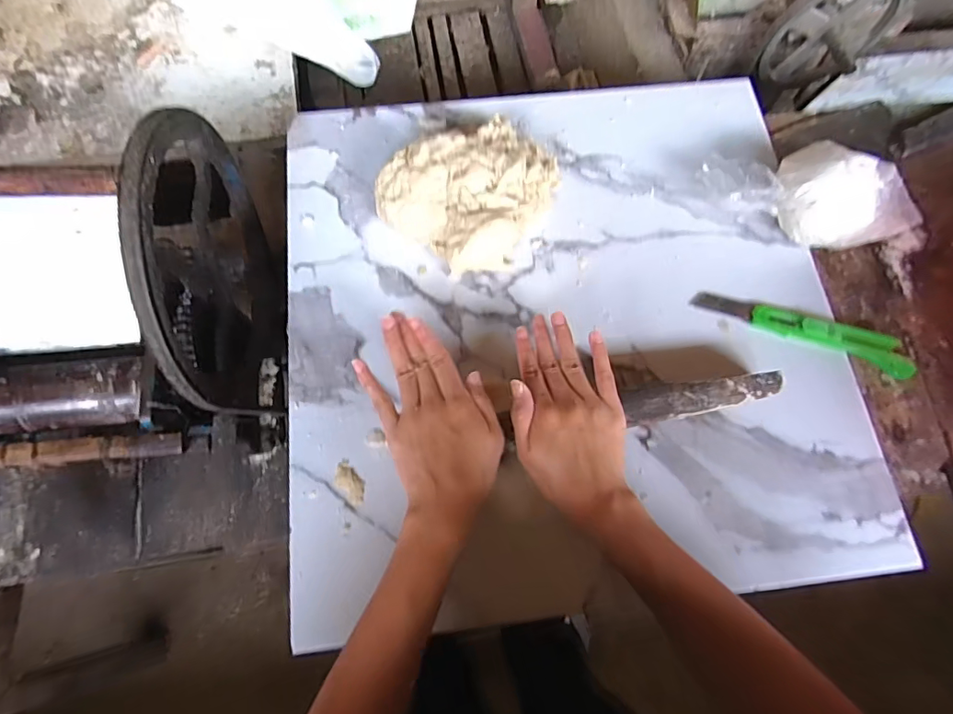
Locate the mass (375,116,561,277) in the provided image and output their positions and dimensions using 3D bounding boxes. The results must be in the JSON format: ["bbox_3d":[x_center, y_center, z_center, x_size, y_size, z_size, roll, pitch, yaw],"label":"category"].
[{"bbox_3d":[-0.002,-0.160,0.477,0.132,0.060,0.150,38,74,8],"label":"mass"}]

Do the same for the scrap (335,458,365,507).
[{"bbox_3d":[-0.104,0.103,0.420,0.020,0.004,0.036,-38,79,-14],"label":"scrap"}]

